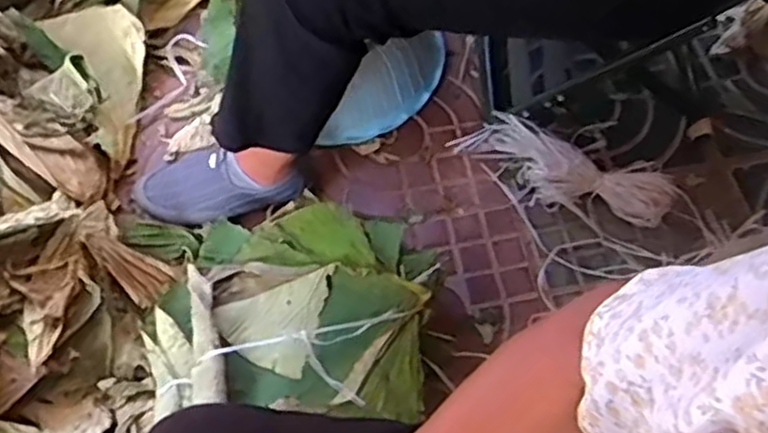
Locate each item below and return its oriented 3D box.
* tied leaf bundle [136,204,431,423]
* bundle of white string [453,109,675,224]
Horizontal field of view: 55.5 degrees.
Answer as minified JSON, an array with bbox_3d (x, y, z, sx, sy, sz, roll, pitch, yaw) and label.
[{"bbox_3d":[-0.121,0.127,0.961,0.363,0.096,0.288,3,60,5],"label":"tied leaf bundle"},{"bbox_3d":[0.254,-0.064,1.064,0.323,0.062,0.089,20,63,14],"label":"bundle of white string"}]

